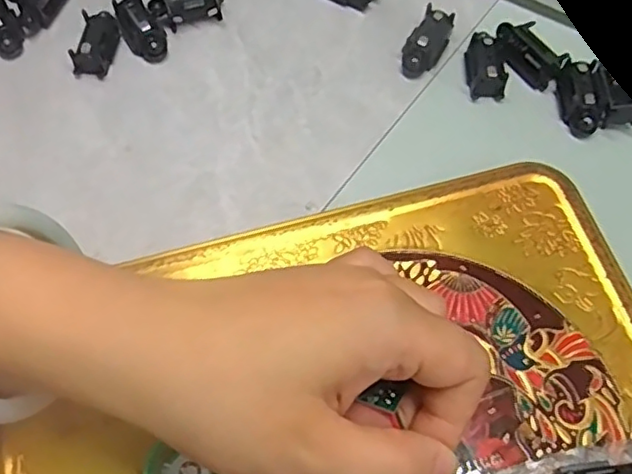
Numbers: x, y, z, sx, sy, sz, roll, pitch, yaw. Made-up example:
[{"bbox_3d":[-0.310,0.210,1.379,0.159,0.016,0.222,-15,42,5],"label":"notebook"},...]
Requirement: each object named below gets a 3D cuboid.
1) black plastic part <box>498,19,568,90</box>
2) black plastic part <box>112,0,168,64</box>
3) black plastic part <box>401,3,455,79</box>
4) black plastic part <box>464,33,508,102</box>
[{"bbox_3d":[0.099,-0.086,0.296,0.019,0.014,0.032,-30,68,-14],"label":"black plastic part"},{"bbox_3d":[-0.085,-0.102,0.306,0.017,0.017,0.037,-26,67,-12],"label":"black plastic part"},{"bbox_3d":[0.052,-0.092,0.300,0.016,0.014,0.035,28,82,15],"label":"black plastic part"},{"bbox_3d":[0.080,-0.080,0.295,0.017,0.013,0.029,1,64,0],"label":"black plastic part"}]

